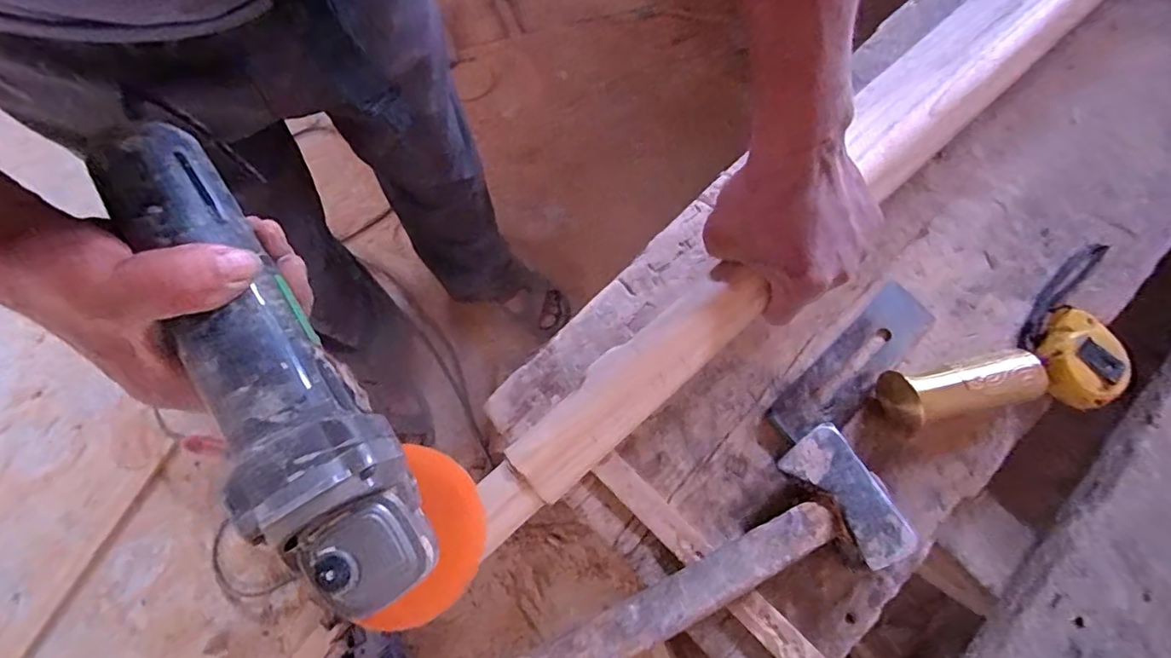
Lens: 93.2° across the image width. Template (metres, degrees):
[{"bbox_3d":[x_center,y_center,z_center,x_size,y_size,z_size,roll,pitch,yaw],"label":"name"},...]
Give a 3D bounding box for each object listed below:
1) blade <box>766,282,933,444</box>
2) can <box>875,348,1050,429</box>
[{"bbox_3d":[0.206,0.028,0.425,0.155,0.007,0.044,-43,79,-13],"label":"blade"},{"bbox_3d":[0.272,0.044,0.401,0.110,0.043,0.042,-9,76,-3],"label":"can"}]

